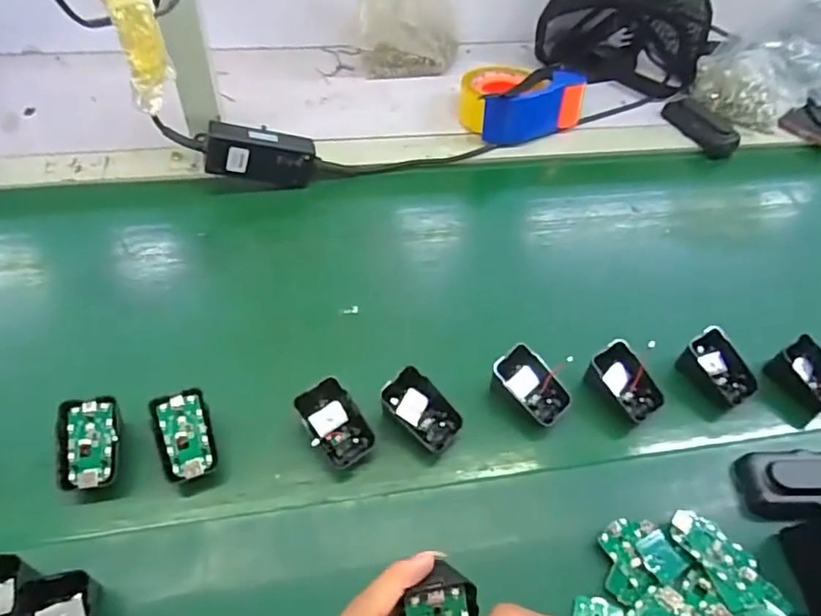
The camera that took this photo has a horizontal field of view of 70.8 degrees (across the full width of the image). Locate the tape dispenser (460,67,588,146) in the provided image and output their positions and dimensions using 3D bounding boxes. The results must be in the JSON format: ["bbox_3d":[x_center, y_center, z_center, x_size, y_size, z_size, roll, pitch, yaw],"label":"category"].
[{"bbox_3d":[0.141,-0.279,0.765,0.146,0.065,0.106,-11,53,-11],"label":"tape dispenser"}]

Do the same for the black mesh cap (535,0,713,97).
[{"bbox_3d":[0.319,-0.426,0.847,0.228,0.144,0.152,17,57,15],"label":"black mesh cap"}]

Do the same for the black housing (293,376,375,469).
[{"bbox_3d":[-0.061,0.097,0.477,0.046,0.039,0.063,-31,59,-24],"label":"black housing"}]

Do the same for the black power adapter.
[{"bbox_3d":[-0.165,-0.170,0.648,0.119,0.052,0.029,4,49,-26],"label":"black power adapter"}]

